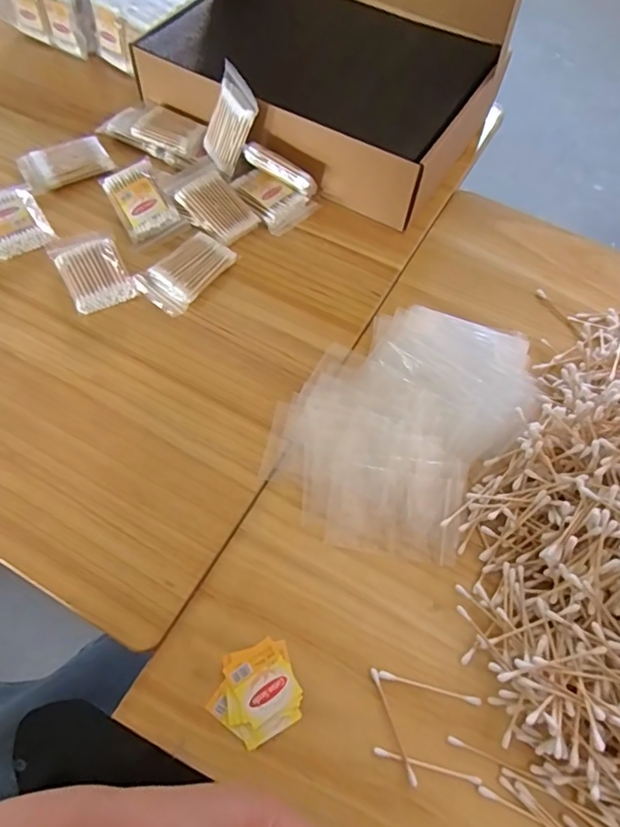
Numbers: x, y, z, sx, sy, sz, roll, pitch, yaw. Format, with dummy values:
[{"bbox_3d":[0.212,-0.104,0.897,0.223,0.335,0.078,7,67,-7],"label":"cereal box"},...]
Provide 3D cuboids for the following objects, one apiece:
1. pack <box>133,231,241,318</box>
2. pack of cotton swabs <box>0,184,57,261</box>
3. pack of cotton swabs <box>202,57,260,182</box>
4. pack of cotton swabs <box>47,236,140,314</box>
[{"bbox_3d":[-0.122,-0.141,0.508,0.057,0.016,0.094,34,65,14],"label":"pack"},{"bbox_3d":[-0.306,-0.198,0.525,0.059,0.016,0.084,-29,68,-18],"label":"pack of cotton swabs"},{"bbox_3d":[-0.086,-0.306,0.541,0.009,0.088,0.060,-27,75,-43],"label":"pack of cotton swabs"},{"bbox_3d":[-0.212,-0.140,0.503,0.059,0.013,0.093,-27,67,-17],"label":"pack of cotton swabs"}]

